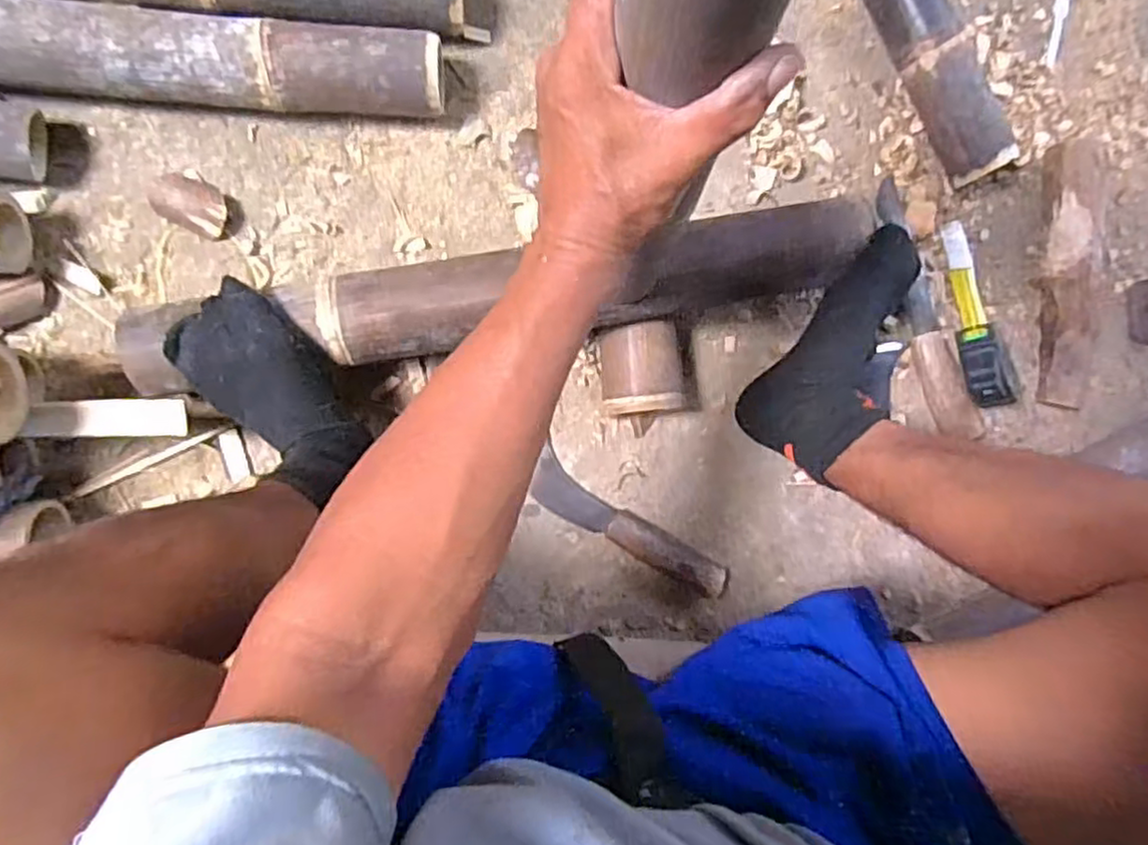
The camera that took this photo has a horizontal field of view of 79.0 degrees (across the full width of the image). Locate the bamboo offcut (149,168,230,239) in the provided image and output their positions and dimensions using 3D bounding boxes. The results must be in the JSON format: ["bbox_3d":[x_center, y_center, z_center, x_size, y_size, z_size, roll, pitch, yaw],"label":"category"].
[{"bbox_3d":[-0.356,-0.204,0.649,0.068,0.018,0.050,36,86,-8],"label":"bamboo offcut"}]

